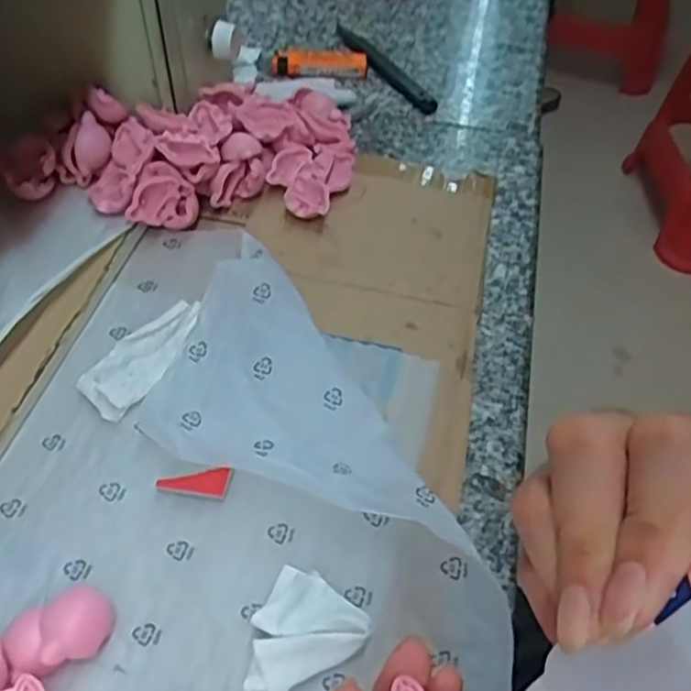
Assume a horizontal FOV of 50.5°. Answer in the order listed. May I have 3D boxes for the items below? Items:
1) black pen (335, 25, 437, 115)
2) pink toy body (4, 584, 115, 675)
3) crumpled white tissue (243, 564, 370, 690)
[{"bbox_3d":[0.029,-0.244,0.634,0.021,0.009,0.153,-27,58,-21],"label":"black pen"},{"bbox_3d":[-0.118,0.117,0.303,0.041,0.018,0.030,-29,57,-24],"label":"pink toy body"},{"bbox_3d":[-0.022,0.121,0.304,0.046,0.015,0.053,33,56,23],"label":"crumpled white tissue"}]

